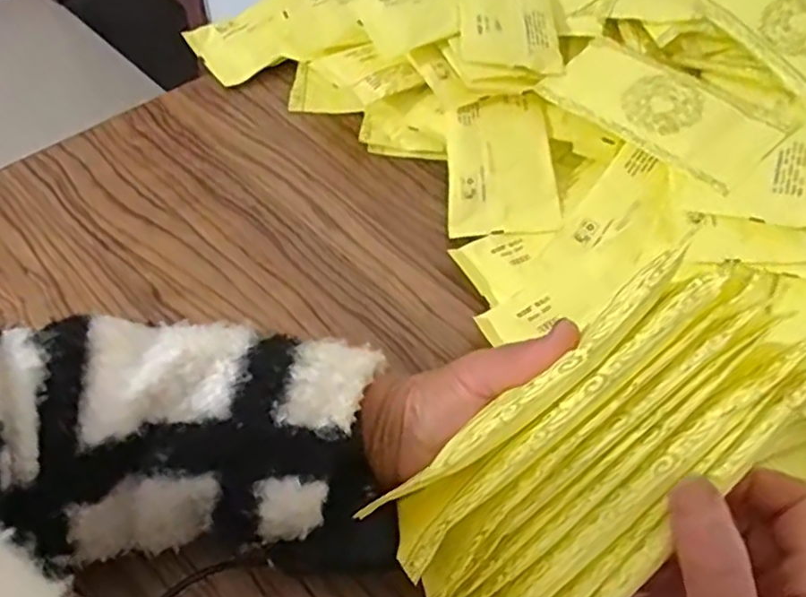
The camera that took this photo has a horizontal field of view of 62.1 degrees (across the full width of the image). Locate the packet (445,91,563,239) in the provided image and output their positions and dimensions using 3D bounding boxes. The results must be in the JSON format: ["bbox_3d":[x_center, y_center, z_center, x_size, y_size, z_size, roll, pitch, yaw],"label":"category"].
[{"bbox_3d":[0.078,-0.108,0.534,0.084,0.008,0.131,1,64,-1],"label":"packet"}]

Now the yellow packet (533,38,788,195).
[{"bbox_3d":[0.194,-0.147,0.515,0.078,0.008,0.172,-42,60,-15],"label":"yellow packet"}]

